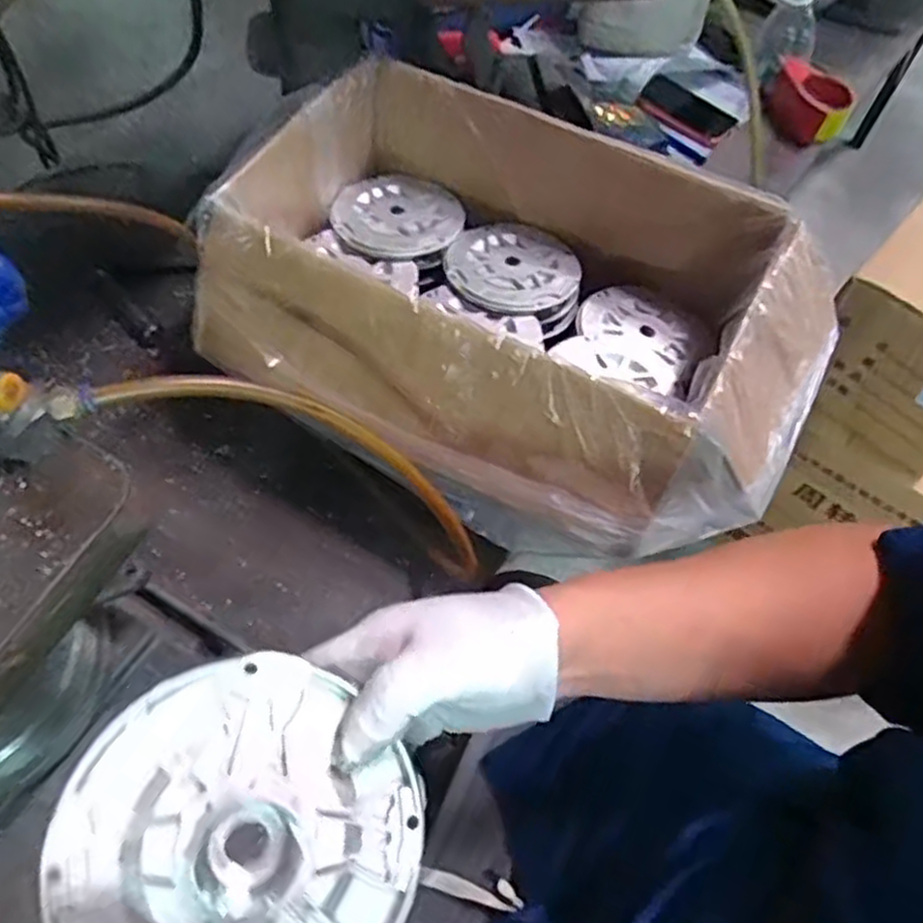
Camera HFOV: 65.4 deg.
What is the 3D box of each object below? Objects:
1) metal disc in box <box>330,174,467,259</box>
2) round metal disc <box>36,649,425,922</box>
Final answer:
[{"bbox_3d":[-0.063,-0.263,0.758,0.127,0.009,0.135,1,58,-2],"label":"metal disc in box"},{"bbox_3d":[-0.087,0.153,0.286,0.129,0.025,0.134,5,74,-19],"label":"round metal disc"}]

